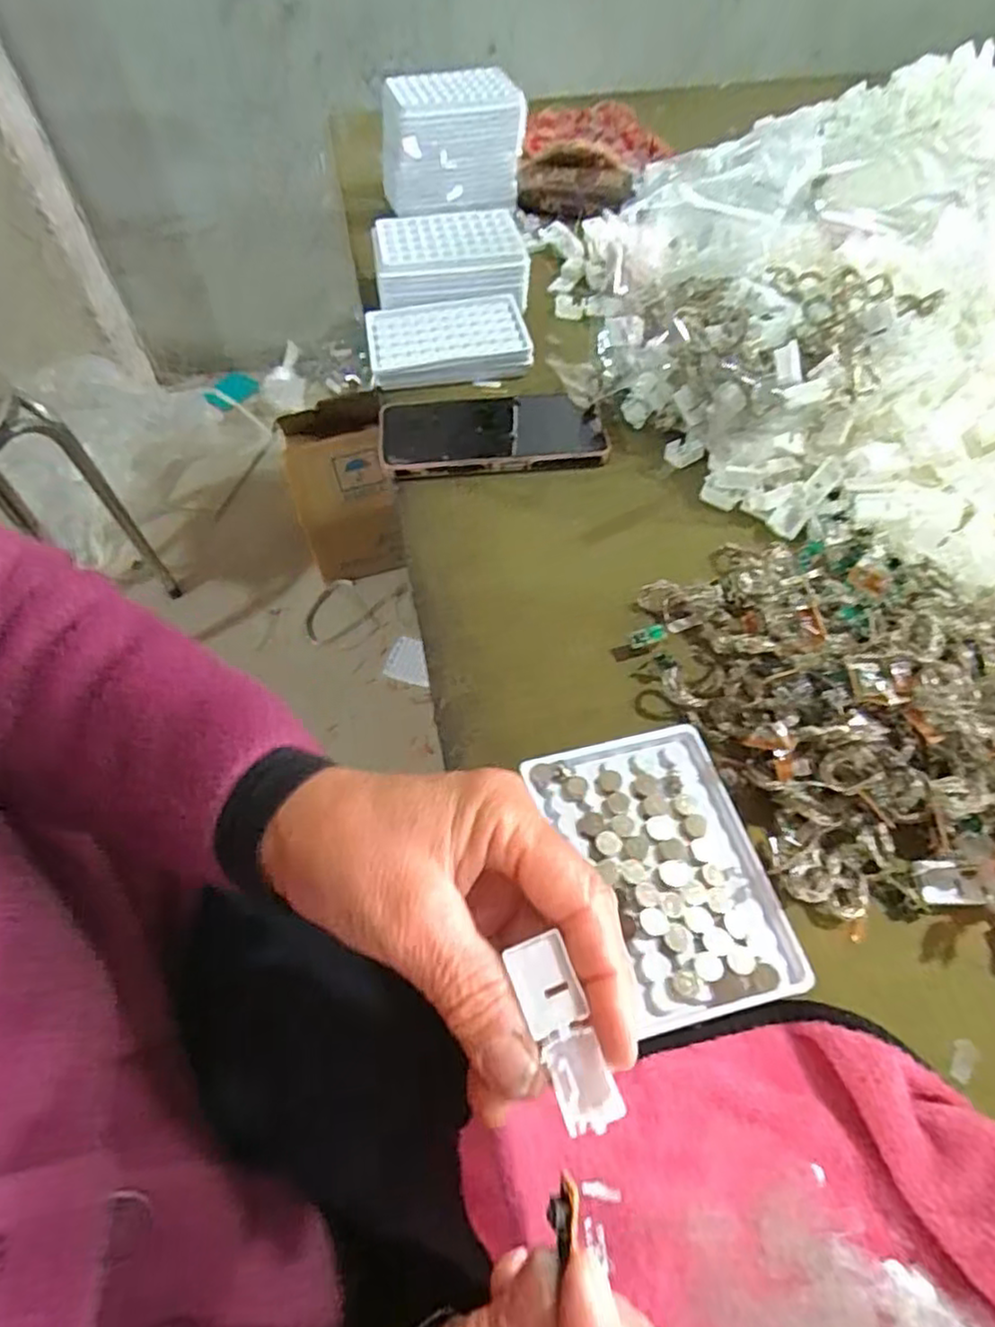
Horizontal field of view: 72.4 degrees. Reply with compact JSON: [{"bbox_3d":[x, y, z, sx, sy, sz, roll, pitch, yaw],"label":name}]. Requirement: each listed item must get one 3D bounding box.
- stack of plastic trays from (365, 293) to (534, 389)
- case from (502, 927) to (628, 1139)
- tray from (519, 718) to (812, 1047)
[{"bbox_3d":[-0.042,-0.271,0.575,0.130,0.027,0.095,-11,56,-6],"label":"stack of plastic trays"},{"bbox_3d":[0.021,0.116,0.213,0.018,0.006,0.058,-20,85,-12],"label":"case"},{"bbox_3d":[0.075,0.095,0.317,0.090,0.017,0.129,-12,56,-7],"label":"tray"}]

